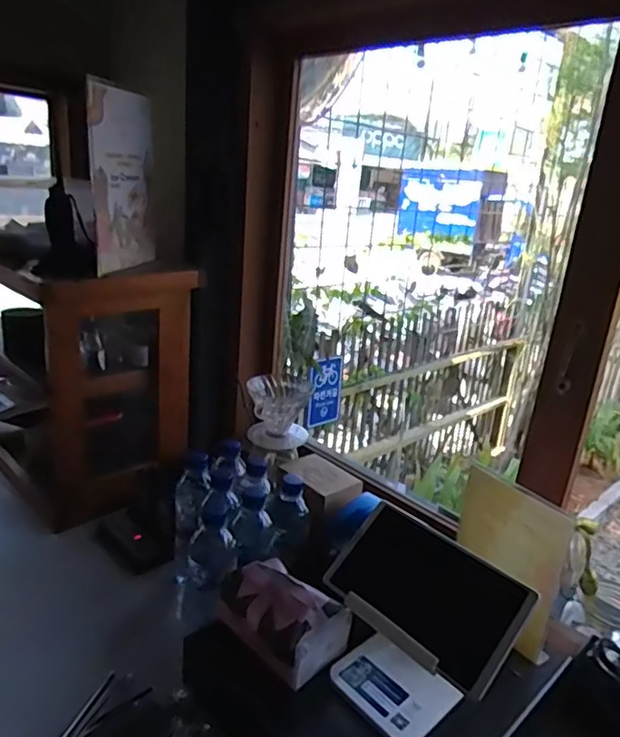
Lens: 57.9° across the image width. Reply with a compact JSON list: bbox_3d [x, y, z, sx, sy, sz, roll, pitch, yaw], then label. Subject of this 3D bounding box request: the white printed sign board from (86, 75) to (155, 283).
[{"bbox_3d":[-0.311,-0.313,0.940,0.012,0.286,0.177,9,21,12],"label":"white printed sign board"}]

